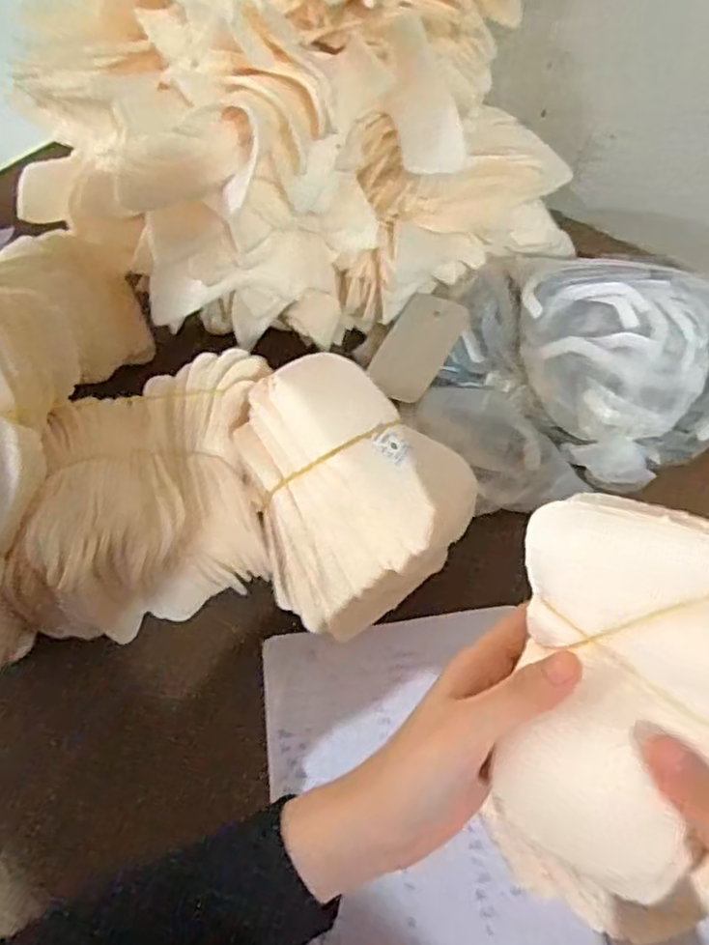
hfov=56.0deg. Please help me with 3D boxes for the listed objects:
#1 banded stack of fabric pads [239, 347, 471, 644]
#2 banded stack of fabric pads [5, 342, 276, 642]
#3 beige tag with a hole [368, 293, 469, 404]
[{"bbox_3d":[-0.012,0.013,0.423,0.147,0.075,0.129,43,104,9],"label":"banded stack of fabric pads"},{"bbox_3d":[-0.125,0.020,0.429,0.132,0.096,0.157,-4,58,-3],"label":"banded stack of fabric pads"},{"bbox_3d":[0.048,-0.100,0.523,0.052,0.006,0.107,19,61,19],"label":"beige tag with a hole"}]

